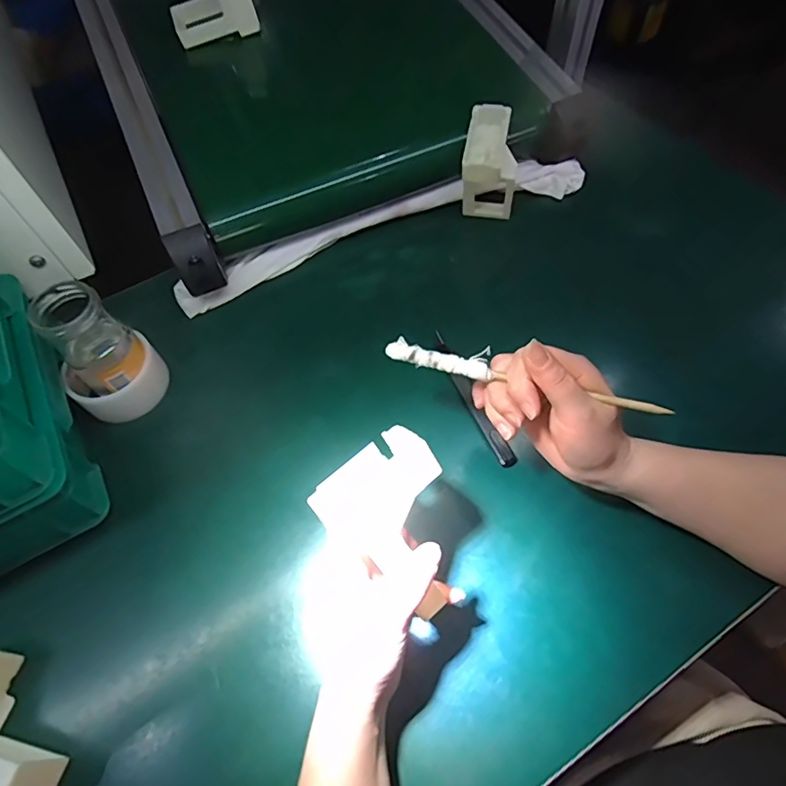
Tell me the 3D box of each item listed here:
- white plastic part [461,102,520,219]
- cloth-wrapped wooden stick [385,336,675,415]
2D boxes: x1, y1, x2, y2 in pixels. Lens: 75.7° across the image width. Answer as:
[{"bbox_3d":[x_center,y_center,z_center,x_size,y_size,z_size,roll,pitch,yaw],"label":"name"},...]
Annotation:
[{"bbox_3d":[0.109,-0.249,0.564,0.060,0.102,0.081,12,61,10],"label":"white plastic part"},{"bbox_3d":[0.089,-0.010,0.349,0.193,0.008,0.014,14,62,10],"label":"cloth-wrapped wooden stick"}]

